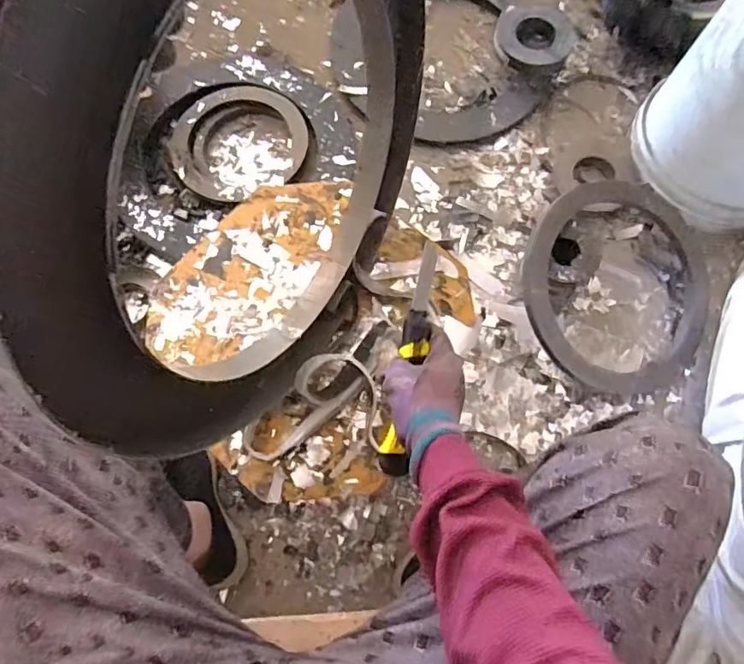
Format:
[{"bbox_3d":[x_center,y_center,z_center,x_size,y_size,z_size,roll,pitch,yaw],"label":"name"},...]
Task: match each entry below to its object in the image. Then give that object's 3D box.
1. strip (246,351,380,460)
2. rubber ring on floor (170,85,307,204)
[{"bbox_3d":[-0.067,0.081,0.565,0.143,0.049,0.100,-5,72,-1],"label":"strip"},{"bbox_3d":[-0.255,-0.360,0.992,0.251,0.043,0.249,0,72,1],"label":"rubber ring on floor"}]

